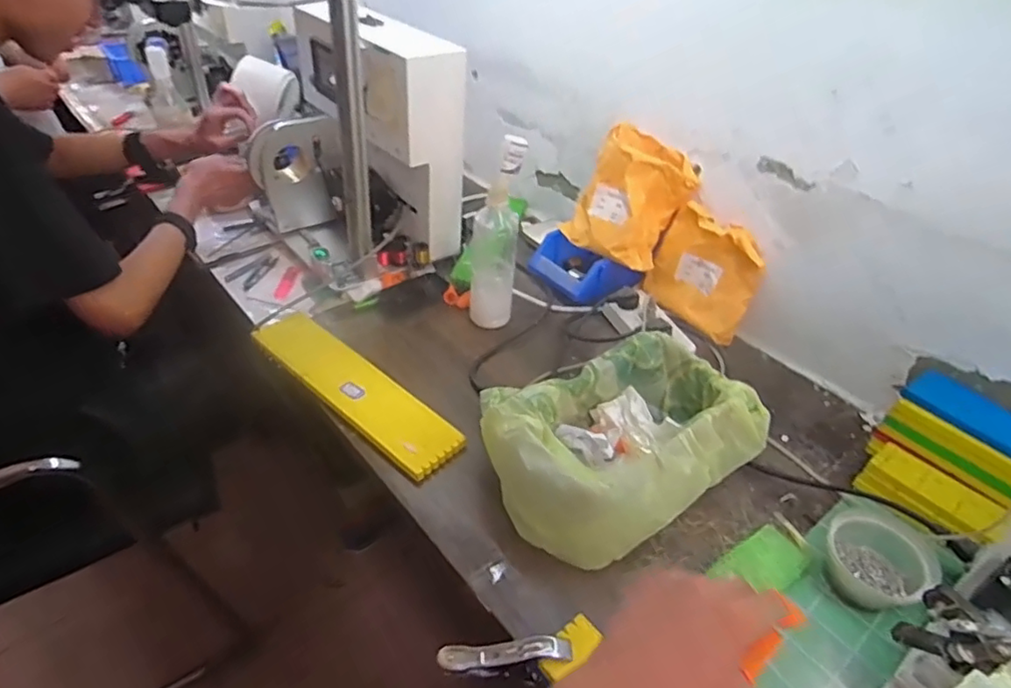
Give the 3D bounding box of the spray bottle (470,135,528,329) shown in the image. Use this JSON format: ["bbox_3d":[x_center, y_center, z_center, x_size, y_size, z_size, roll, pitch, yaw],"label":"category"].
[{"bbox_3d":[-0.015,-0.150,0.857,0.067,0.273,0.063,1,39,-5],"label":"spray bottle"}]

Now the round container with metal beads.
[{"bbox_3d":[0.379,0.215,0.609,0.096,0.049,0.095,3,39,-2],"label":"round container with metal beads"}]

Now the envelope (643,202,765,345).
[{"bbox_3d":[0.296,-0.107,0.909,0.024,0.163,0.164,-16,44,-44],"label":"envelope"}]

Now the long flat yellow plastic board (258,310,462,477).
[{"bbox_3d":[-0.197,0.051,0.778,0.341,0.015,0.087,32,46,30],"label":"long flat yellow plastic board"}]

